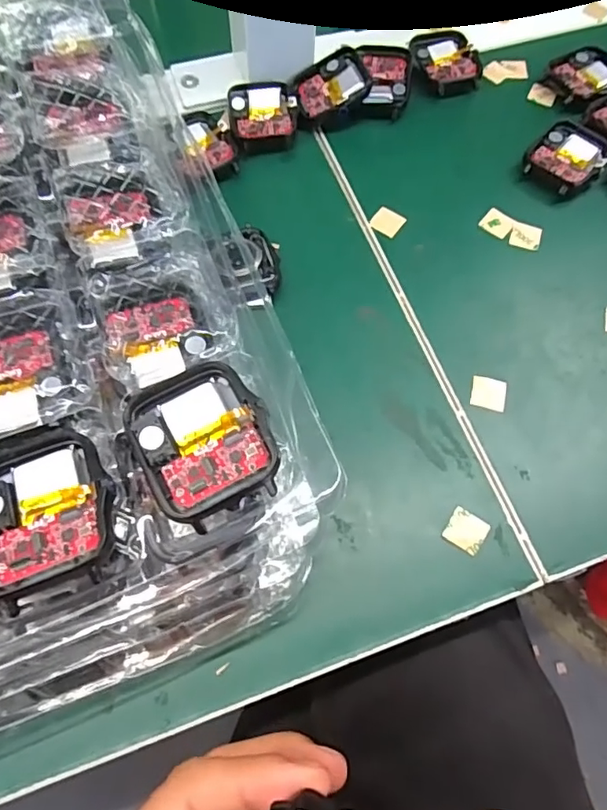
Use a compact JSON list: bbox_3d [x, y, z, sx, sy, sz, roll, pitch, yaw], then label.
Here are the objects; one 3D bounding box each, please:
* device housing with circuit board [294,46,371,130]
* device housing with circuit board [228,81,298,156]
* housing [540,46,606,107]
[{"bbox_3d":[0.017,-0.183,0.310,0.041,0.013,0.038,-19,71,12],"label":"device housing with circuit board"},{"bbox_3d":[-0.023,-0.164,0.305,0.036,0.010,0.048,-10,67,-5],"label":"device housing with circuit board"},{"bbox_3d":[0.171,-0.198,0.324,0.045,0.010,0.039,-31,71,-13],"label":"housing"}]

